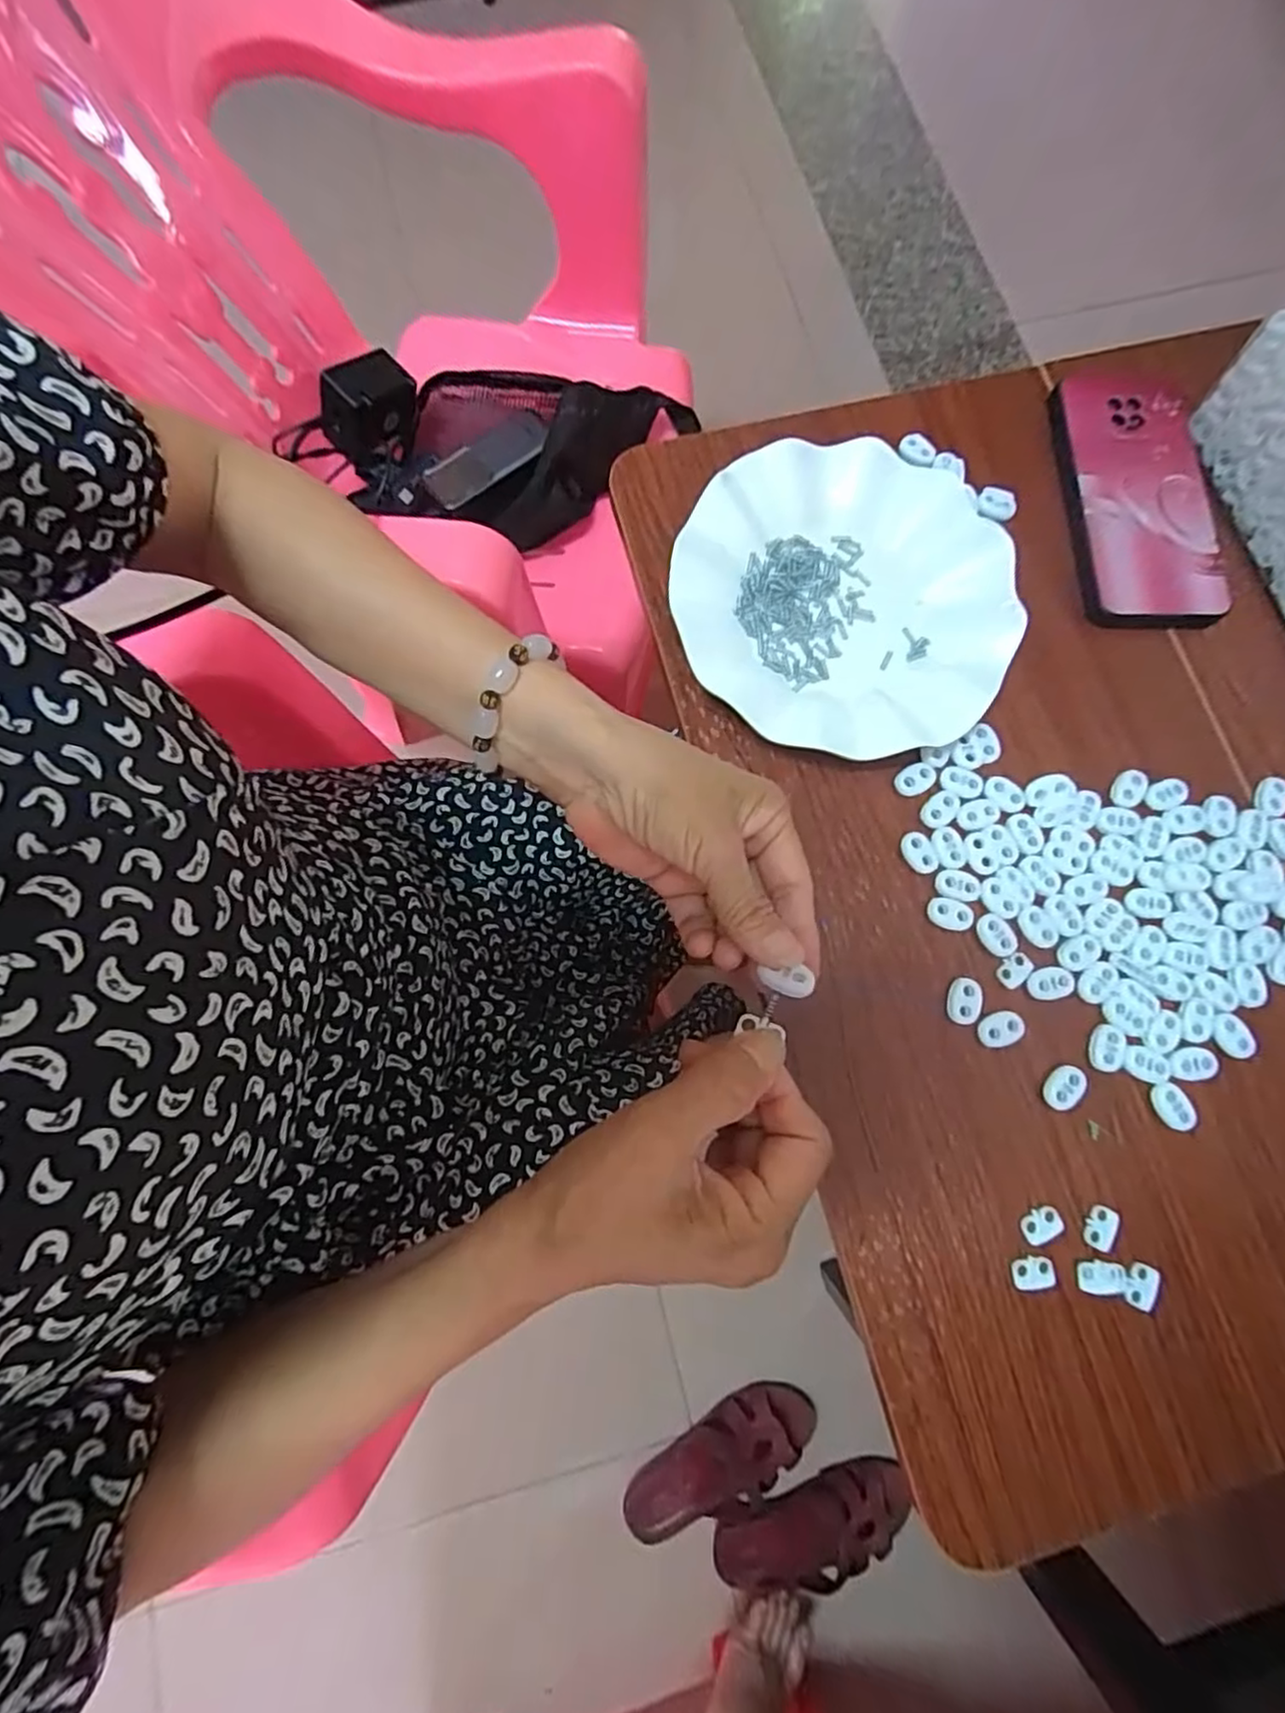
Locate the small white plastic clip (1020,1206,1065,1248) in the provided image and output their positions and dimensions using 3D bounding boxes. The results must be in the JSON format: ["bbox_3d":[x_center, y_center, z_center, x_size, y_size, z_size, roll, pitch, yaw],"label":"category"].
[{"bbox_3d":[0.187,0.172,0.309,0.020,0.004,0.013,-20,78,-4],"label":"small white plastic clip"}]

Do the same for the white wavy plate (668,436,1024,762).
[{"bbox_3d":[0.109,-0.142,0.365,0.178,0.024,0.183,0,78,0],"label":"white wavy plate"}]

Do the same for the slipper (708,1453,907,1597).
[{"bbox_3d":[0.184,0.709,0.689,0.217,0.047,0.090,-13,79,-3],"label":"slipper"}]

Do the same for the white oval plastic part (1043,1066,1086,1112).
[{"bbox_3d":[0.206,0.113,0.323,0.016,0.006,0.023,44,81,9],"label":"white oval plastic part"}]

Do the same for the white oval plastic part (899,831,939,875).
[{"bbox_3d":[0.146,-0.002,0.347,0.014,0.006,0.023,-32,79,-7],"label":"white oval plastic part"}]

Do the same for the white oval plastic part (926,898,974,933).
[{"bbox_3d":[0.159,0.030,0.340,0.023,0.004,0.015,19,78,4],"label":"white oval plastic part"}]

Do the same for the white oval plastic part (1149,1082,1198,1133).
[{"bbox_3d":[0.257,0.121,0.320,0.015,0.005,0.024,-25,79,-5],"label":"white oval plastic part"}]

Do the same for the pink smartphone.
[{"bbox_3d":[0.296,-0.215,0.392,0.078,0.015,0.164,0,78,0],"label":"pink smartphone"}]

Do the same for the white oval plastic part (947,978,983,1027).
[{"bbox_3d":[0.162,0.073,0.331,0.016,0.007,0.023,9,78,2],"label":"white oval plastic part"}]

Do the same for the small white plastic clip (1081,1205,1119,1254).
[{"bbox_3d":[0.215,0.174,0.308,0.014,0.004,0.019,28,79,6],"label":"small white plastic clip"}]

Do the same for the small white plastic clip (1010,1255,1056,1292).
[{"bbox_3d":[0.181,0.193,0.304,0.019,0.004,0.013,-8,78,-2],"label":"small white plastic clip"}]

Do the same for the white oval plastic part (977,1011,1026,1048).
[{"bbox_3d":[0.178,0.086,0.328,0.022,0.004,0.016,-16,78,-3],"label":"white oval plastic part"}]

